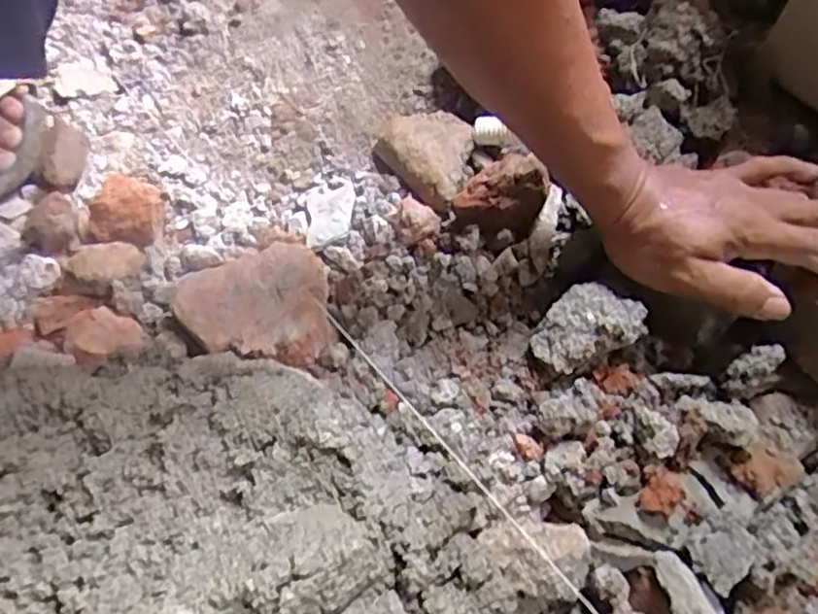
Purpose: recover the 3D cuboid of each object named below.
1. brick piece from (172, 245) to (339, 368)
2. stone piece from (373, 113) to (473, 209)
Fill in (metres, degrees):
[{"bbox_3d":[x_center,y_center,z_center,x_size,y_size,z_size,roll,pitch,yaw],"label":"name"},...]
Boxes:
[{"bbox_3d":[-0.096,0.000,0.424,0.089,0.029,0.081,0,55,0],"label":"brick piece"},{"bbox_3d":[0.016,-0.117,0.510,0.059,0.024,0.099,-29,60,-19],"label":"stone piece"}]

